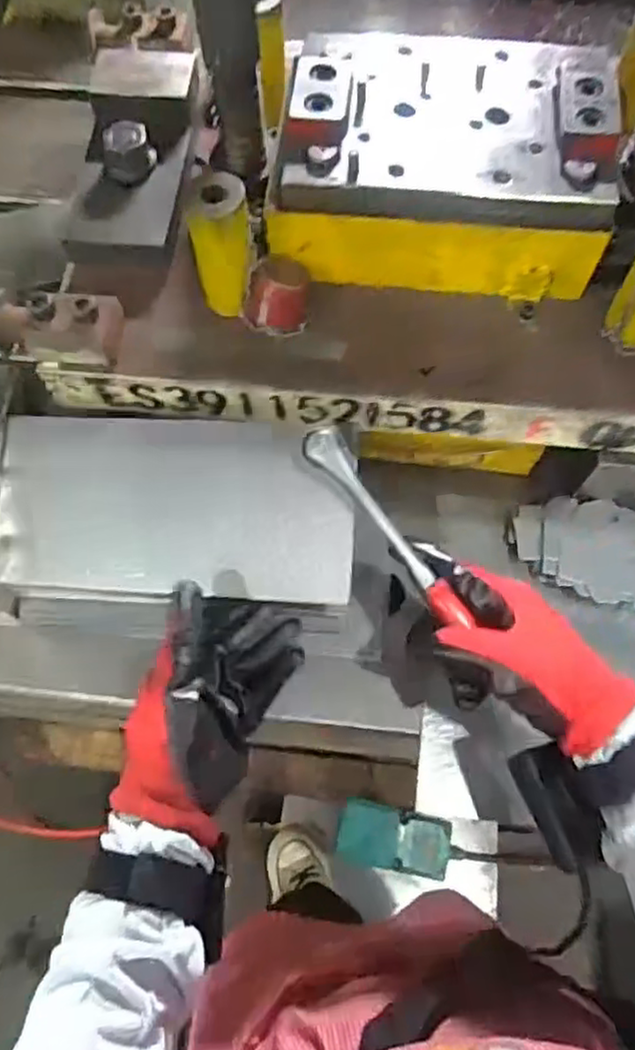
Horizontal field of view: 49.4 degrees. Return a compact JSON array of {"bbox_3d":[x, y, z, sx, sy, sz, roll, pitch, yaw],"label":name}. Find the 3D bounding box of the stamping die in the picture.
[{"bbox_3d":[0.092,-0.273,0.508,0.223,0.087,0.167,5,67,3],"label":"stamping die"}]

